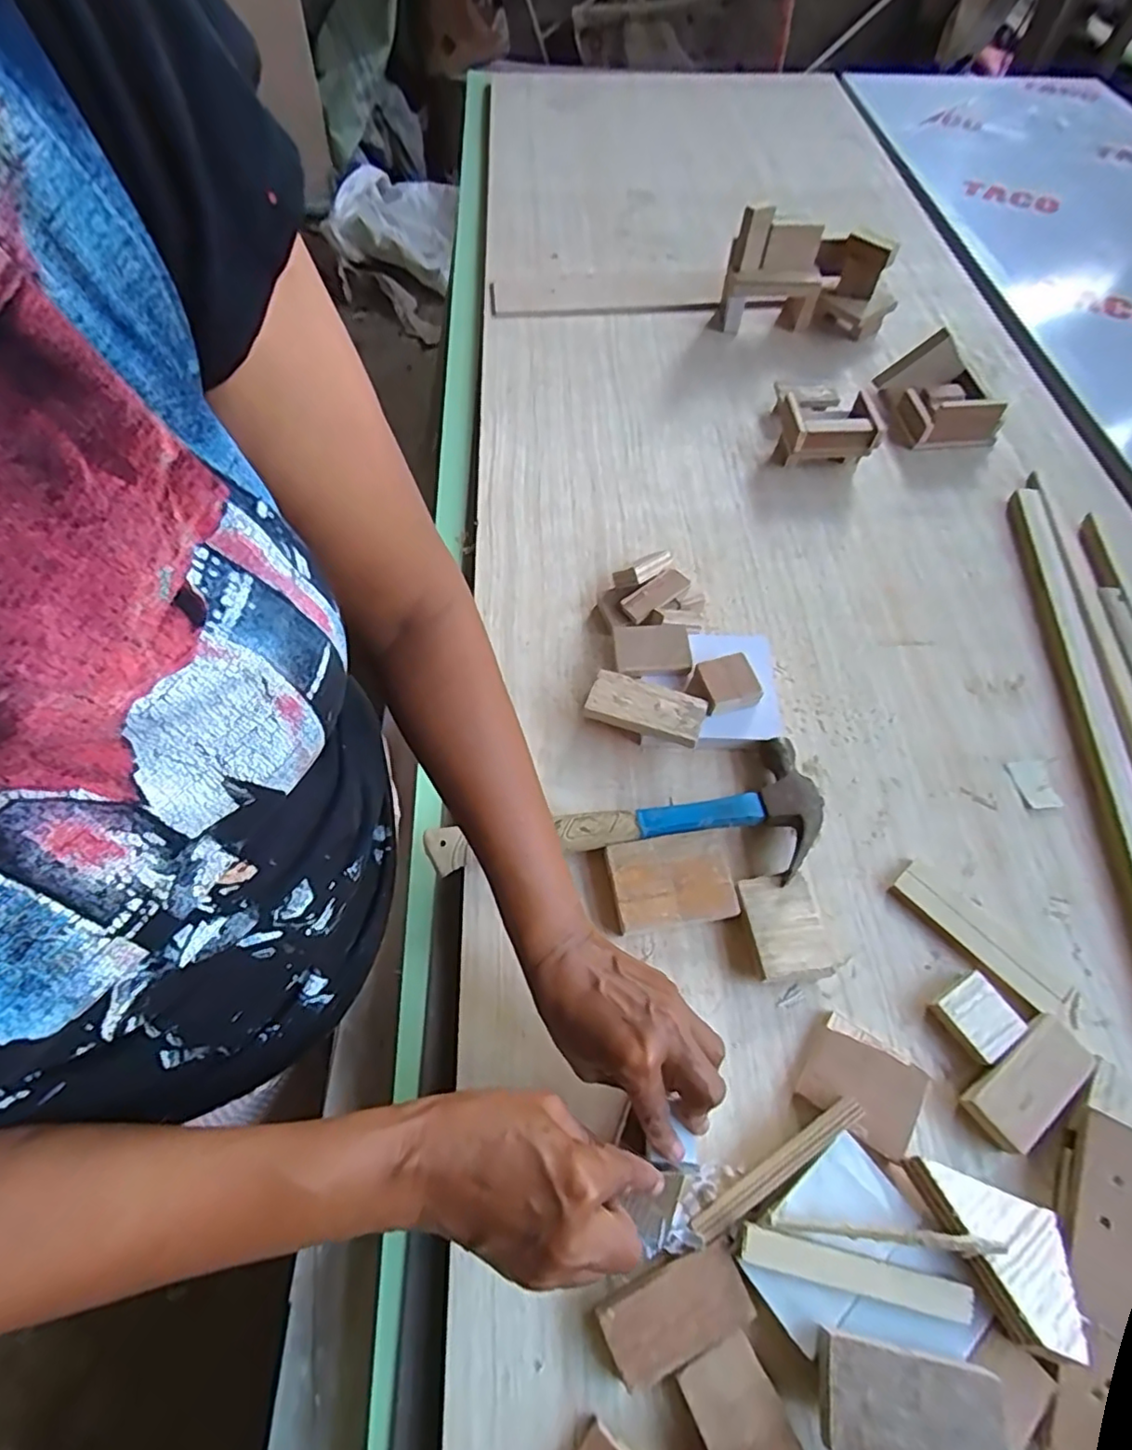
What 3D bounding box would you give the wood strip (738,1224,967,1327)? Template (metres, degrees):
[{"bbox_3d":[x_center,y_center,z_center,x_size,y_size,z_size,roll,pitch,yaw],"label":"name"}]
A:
[{"bbox_3d":[0.149,0.282,0.315,0.113,0.005,0.015,13,55,5],"label":"wood strip"}]

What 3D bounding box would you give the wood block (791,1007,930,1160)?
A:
[{"bbox_3d":[0.183,0.221,0.378,0.064,0.010,0.055,31,65,16],"label":"wood block"}]

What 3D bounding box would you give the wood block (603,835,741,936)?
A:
[{"bbox_3d":[0.073,0.112,0.434,0.084,0.021,0.060,-8,61,-5],"label":"wood block"}]

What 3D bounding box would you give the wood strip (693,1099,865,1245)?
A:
[{"bbox_3d":[0.122,0.250,0.345,0.115,0.011,0.012,-29,65,-16],"label":"wood strip"}]

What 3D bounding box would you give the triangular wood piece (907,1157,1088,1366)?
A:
[{"bbox_3d":[0.222,0.278,0.320,0.077,0.022,0.062,18,62,9],"label":"triangular wood piece"}]

